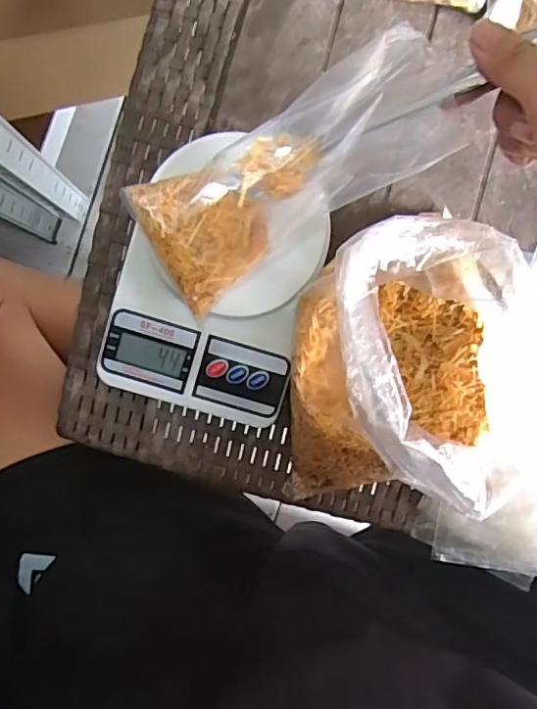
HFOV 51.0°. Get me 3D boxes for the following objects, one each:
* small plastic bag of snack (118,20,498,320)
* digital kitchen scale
[{"bbox_3d":[0.014,-0.103,0.319,0.188,0.043,0.077,-29,94,16],"label":"small plastic bag of snack"},{"bbox_3d":[-0.034,-0.049,0.377,0.124,0.043,0.181,16,91,-4],"label":"digital kitchen scale"}]

